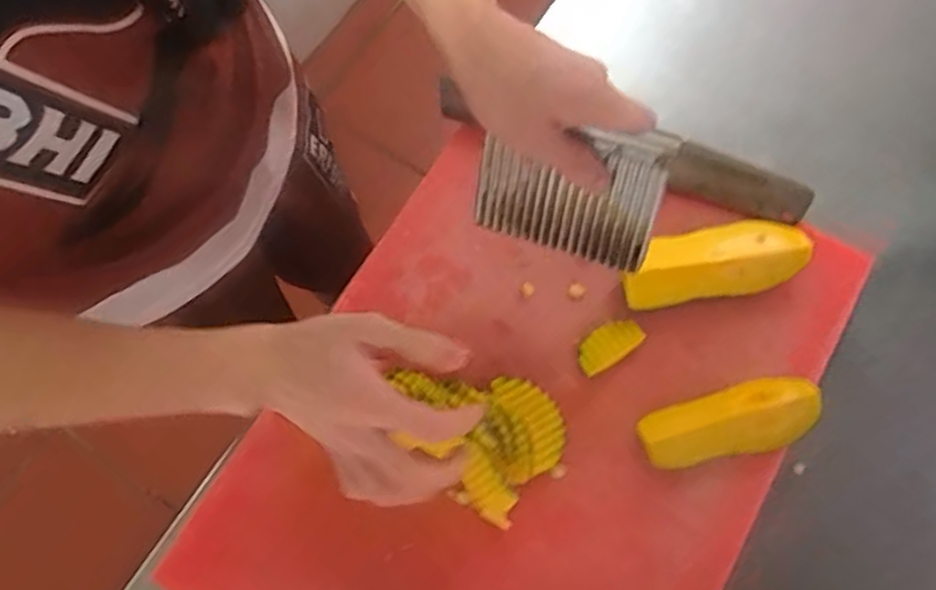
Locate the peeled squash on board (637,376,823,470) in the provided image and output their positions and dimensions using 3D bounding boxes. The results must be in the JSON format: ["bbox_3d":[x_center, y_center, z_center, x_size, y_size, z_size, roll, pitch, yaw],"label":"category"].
[{"bbox_3d":[0.191,0.094,0.512,0.130,0.026,0.050,-13,73,-4],"label":"peeled squash on board"}]

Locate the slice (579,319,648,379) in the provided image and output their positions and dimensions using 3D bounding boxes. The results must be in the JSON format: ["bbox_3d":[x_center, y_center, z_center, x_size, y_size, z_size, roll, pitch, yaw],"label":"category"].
[{"bbox_3d":[0.107,0.037,0.534,0.054,0.008,0.029,-33,76,-9],"label":"slice"}]

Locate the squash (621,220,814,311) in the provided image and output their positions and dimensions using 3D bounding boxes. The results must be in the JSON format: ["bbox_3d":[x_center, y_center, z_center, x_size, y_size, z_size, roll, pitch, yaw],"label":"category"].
[{"bbox_3d":[0.189,-0.025,0.539,0.137,0.036,0.053,-13,73,-4],"label":"squash"}]

